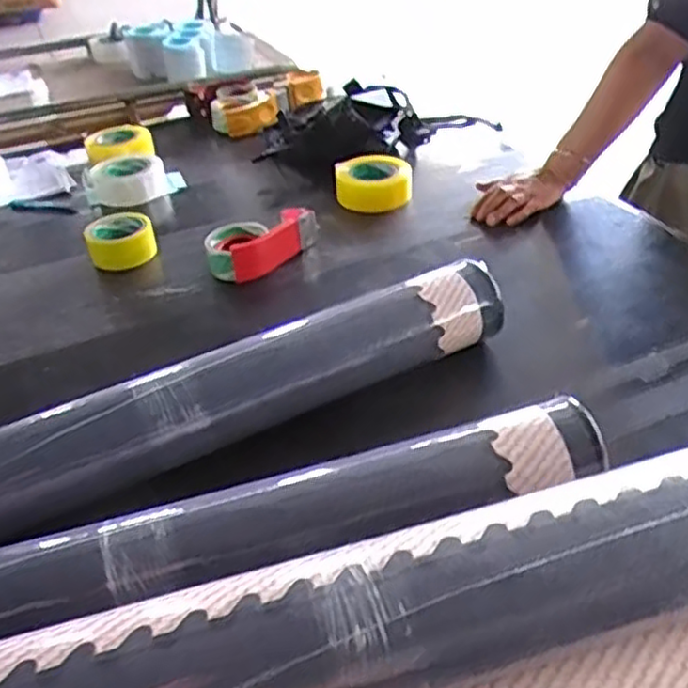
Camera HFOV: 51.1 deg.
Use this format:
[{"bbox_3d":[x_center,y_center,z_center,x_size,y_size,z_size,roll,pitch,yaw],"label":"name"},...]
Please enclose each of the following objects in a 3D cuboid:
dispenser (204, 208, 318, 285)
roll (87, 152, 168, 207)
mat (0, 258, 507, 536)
[{"bbox_3d":[-0.122,-0.143,1.031,0.173,0.061,0.084,-30,46,-30],"label":"dispenser"},{"bbox_3d":[-0.366,-0.276,1.216,0.112,0.068,0.112,-3,37,2],"label":"roll"},{"bbox_3d":[-0.180,0.071,0.708,0.801,0.079,0.098,-21,42,-21],"label":"mat"}]

